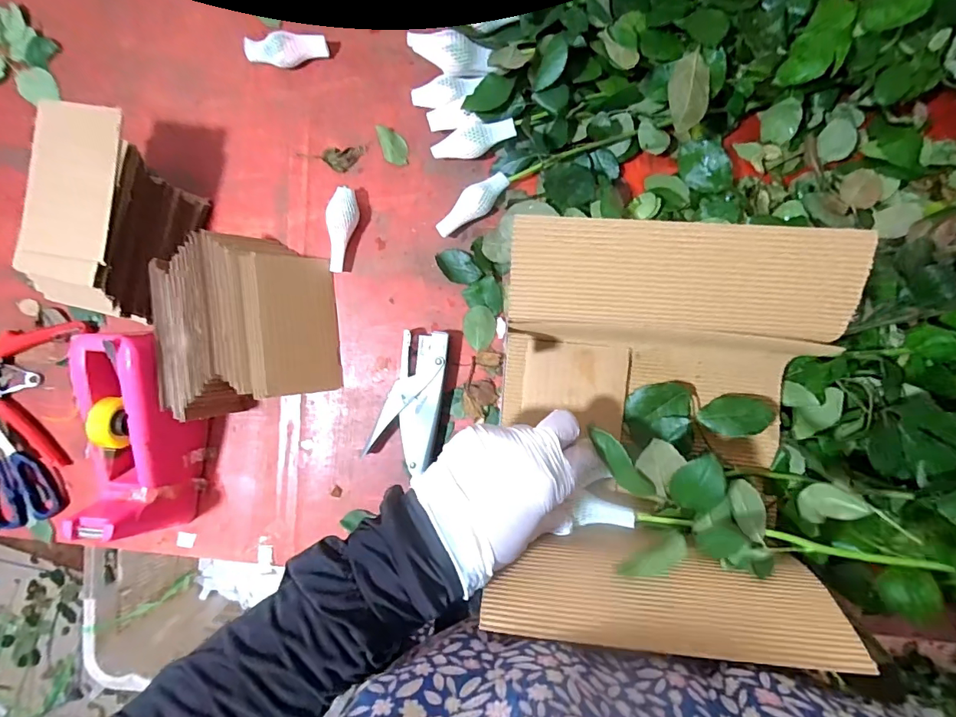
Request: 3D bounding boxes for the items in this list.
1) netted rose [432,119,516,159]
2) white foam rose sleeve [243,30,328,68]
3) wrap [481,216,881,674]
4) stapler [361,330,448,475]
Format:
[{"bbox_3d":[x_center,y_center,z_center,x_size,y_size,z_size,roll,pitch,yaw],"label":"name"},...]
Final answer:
[{"bbox_3d":[-0.004,-0.221,0.480,0.085,0.031,0.030,-15,88,2],"label":"netted rose"},{"bbox_3d":[-0.202,-0.327,0.504,0.081,0.032,0.026,1,89,3],"label":"white foam rose sleeve"},{"bbox_3d":[0.122,0.036,0.328,0.209,0.102,0.236,4,90,6],"label":"wrap"},{"bbox_3d":[-0.063,0.042,0.492,0.067,0.024,0.140,20,90,3],"label":"stapler"}]

